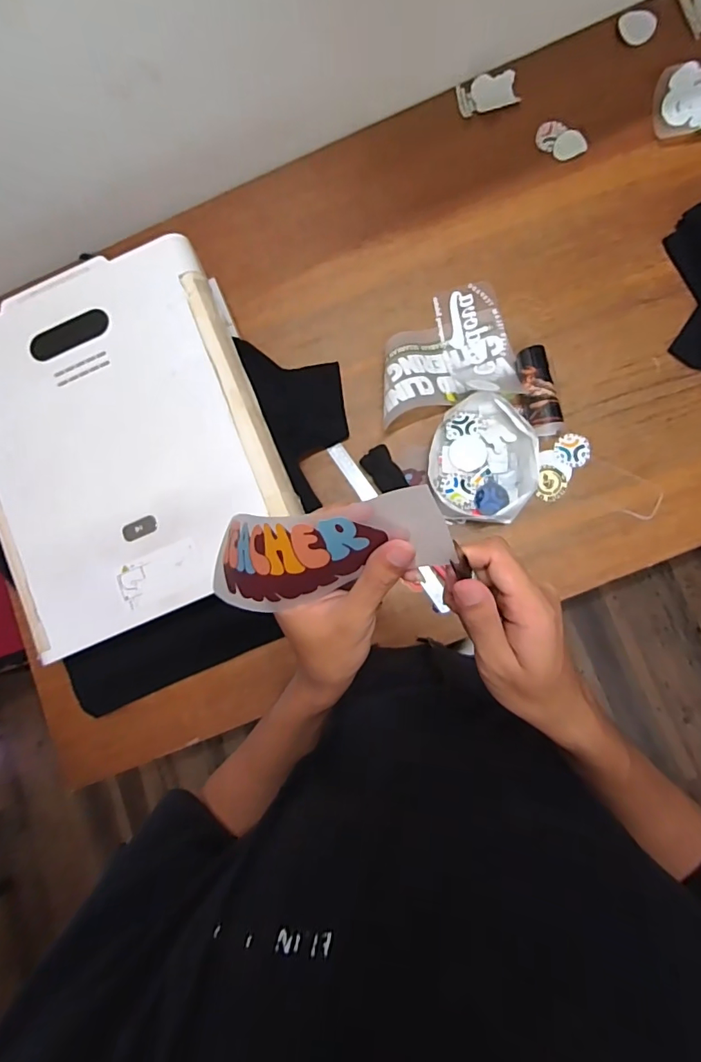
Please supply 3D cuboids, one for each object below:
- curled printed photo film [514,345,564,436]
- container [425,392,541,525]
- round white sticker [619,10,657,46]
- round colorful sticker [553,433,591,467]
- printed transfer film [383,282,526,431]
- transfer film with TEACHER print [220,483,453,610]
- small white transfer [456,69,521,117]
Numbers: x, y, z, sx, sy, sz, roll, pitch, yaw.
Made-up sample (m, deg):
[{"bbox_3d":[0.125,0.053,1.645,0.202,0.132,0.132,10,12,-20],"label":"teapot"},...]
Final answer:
[{"bbox_3d":[0.299,-0.225,0.767,0.057,0.048,0.143,-11,84,5],"label":"curled printed photo film"},{"bbox_3d":[0.210,-0.115,0.765,0.160,0.048,0.197,4,85,6],"label":"container"},{"bbox_3d":[0.509,-0.891,0.845,0.065,0.004,0.063,0,91,2],"label":"round white sticker"},{"bbox_3d":[0.361,-0.132,0.775,0.055,0.004,0.055,-2,76,8],"label":"round colorful sticker"},{"bbox_3d":[0.150,-0.302,0.783,0.228,0.068,0.210,-14,83,5],"label":"printed transfer film"},{"bbox_3d":[-0.023,0.013,0.272,0.152,0.048,0.051,-17,83,21],"label":"transfer film with TEACHER print"},{"bbox_3d":[0.245,-0.783,0.854,0.104,0.005,0.064,-13,83,5],"label":"small white transfer"}]

